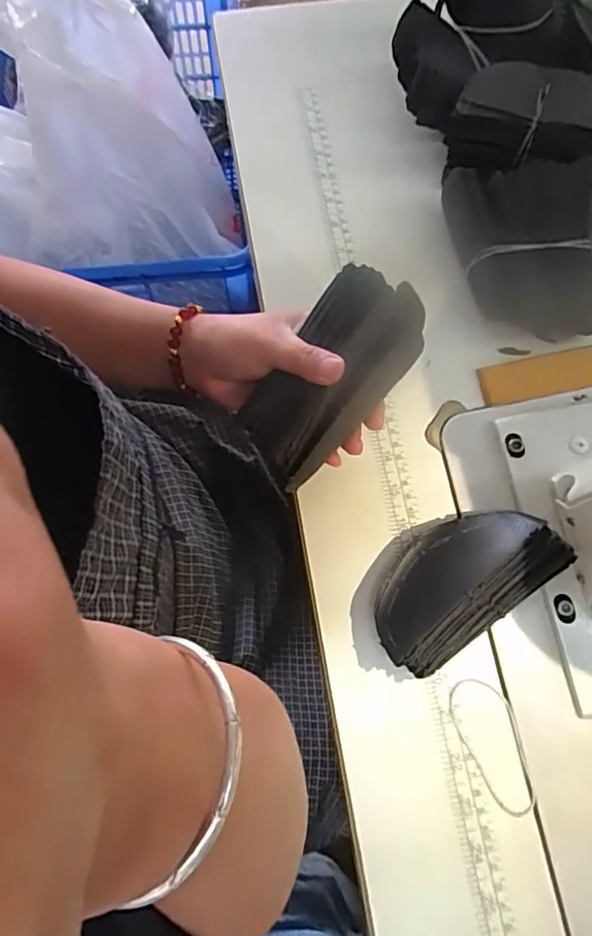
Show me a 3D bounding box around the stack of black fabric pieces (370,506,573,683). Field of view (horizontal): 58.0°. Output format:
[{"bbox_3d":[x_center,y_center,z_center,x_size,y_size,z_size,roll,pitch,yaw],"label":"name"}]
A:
[{"bbox_3d":[0.103,0.072,0.340,0.123,0.040,0.070,-40,78,-12],"label":"stack of black fabric pieces"}]

